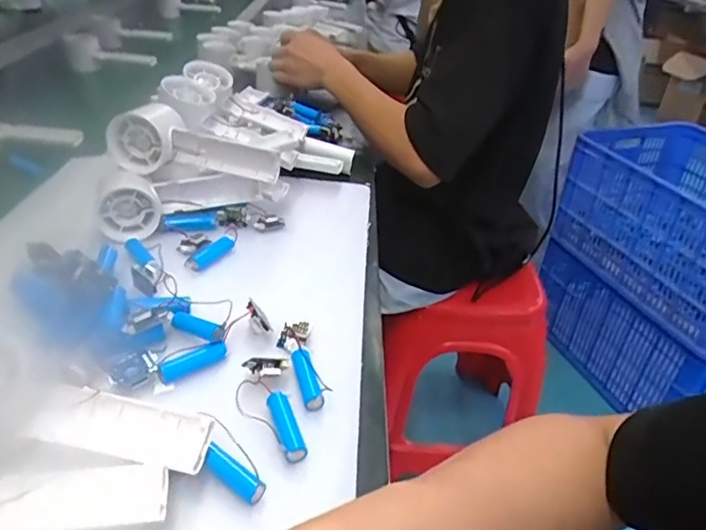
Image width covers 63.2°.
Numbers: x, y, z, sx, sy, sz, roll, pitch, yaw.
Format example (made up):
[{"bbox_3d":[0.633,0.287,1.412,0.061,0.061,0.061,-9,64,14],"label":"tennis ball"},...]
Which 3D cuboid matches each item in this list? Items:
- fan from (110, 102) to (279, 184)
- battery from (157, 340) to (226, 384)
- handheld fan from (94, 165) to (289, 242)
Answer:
[{"bbox_3d":[-0.151,-0.117,0.543,0.161,0.060,0.036,10,33,4],"label":"fan"},{"bbox_3d":[-0.115,0.068,0.410,0.049,0.015,0.013,-20,42,-35],"label":"battery"},{"bbox_3d":[-0.153,-0.066,0.570,0.188,0.051,0.048,-8,36,-21],"label":"handheld fan"}]

